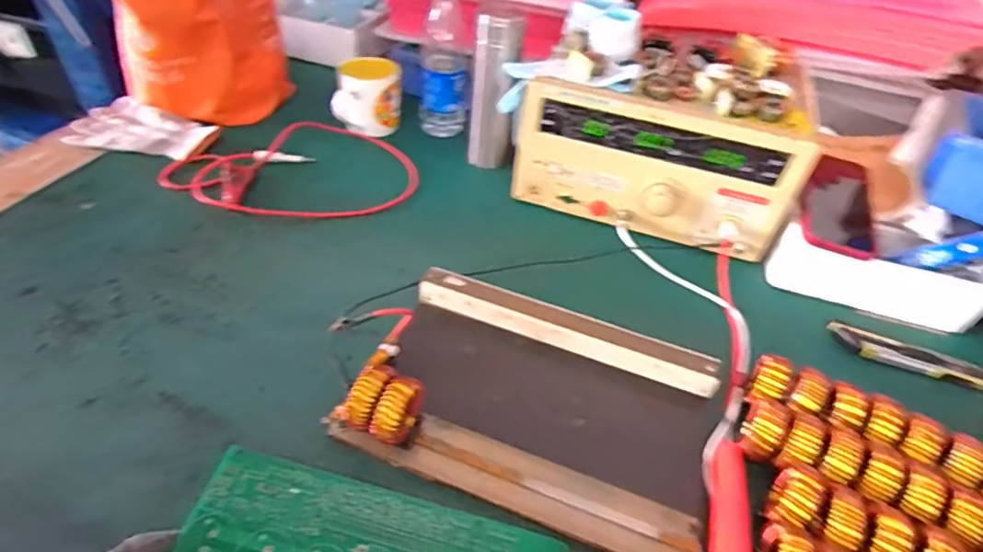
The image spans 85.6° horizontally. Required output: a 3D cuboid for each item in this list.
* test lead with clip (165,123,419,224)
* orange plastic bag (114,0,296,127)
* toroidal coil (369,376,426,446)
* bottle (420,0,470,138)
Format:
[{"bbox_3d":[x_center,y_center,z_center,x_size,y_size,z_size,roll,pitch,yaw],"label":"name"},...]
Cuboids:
[{"bbox_3d":[-0.249,-0.132,0.703,0.296,0.037,0.224,-28,53,-31],"label":"test lead with clip"},{"bbox_3d":[-0.409,-0.354,0.736,0.217,0.232,0.172,-16,47,-22],"label":"orange plastic bag"},{"bbox_3d":[-0.072,0.107,0.422,0.021,0.055,0.051,20,45,14],"label":"toroidal coil"},{"bbox_3d":[-0.071,-0.325,0.785,0.067,0.231,0.072,-1,44,-8],"label":"bottle"}]

